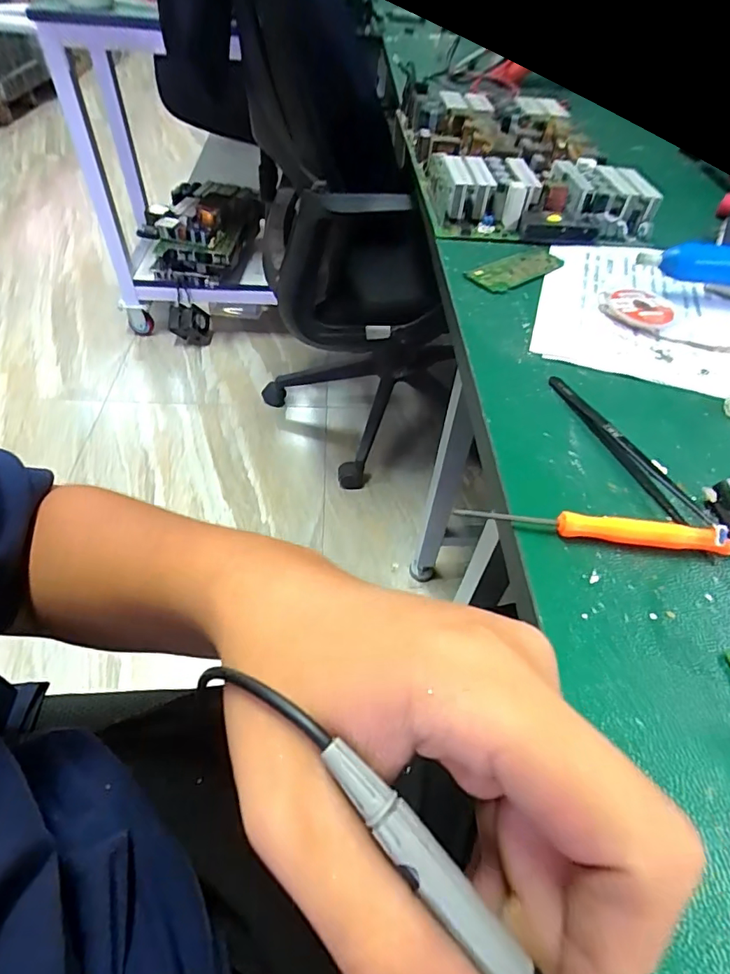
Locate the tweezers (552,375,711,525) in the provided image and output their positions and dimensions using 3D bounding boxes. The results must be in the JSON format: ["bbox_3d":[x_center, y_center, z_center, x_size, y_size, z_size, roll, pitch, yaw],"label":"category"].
[{"bbox_3d":[0.138,-0.026,0.277,0.018,0.008,0.115,-16,52,-17],"label":"tweezers"}]

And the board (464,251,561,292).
[{"bbox_3d":[0.121,-0.173,0.401,0.090,0.004,0.034,-27,54,-23],"label":"board"}]

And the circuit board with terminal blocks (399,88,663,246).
[{"bbox_3d":[0.152,-0.350,0.532,0.199,0.038,0.338,-1,49,-2],"label":"circuit board with terminal blocks"}]

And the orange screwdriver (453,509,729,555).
[{"bbox_3d":[0.104,0.019,0.231,0.123,0.015,0.008,7,49,2],"label":"orange screwdriver"}]

